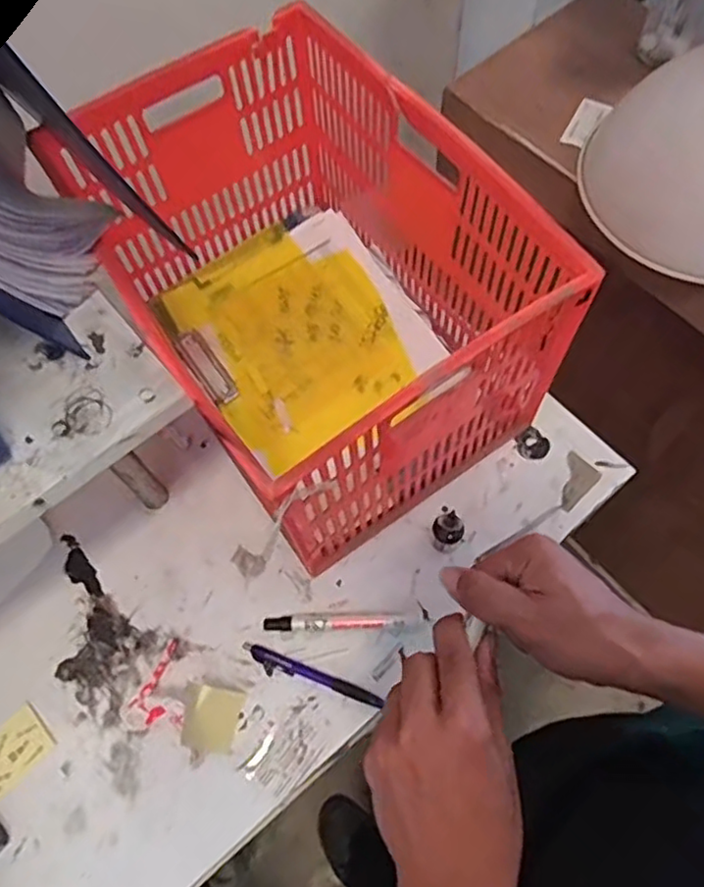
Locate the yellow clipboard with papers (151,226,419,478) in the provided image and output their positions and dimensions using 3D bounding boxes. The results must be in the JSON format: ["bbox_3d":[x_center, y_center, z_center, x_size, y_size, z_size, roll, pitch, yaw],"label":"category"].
[{"bbox_3d":[-0.070,-0.121,0.693,0.209,0.012,0.259,-34,69,-11],"label":"yellow clipboard with papers"}]

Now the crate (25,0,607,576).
[{"bbox_3d":[-0.042,-0.140,0.581,0.278,0.221,0.381,-33,69,-11],"label":"crate"}]

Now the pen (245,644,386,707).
[{"bbox_3d":[-0.034,0.209,0.570,0.136,0.010,0.017,17,68,10],"label":"pen"}]

